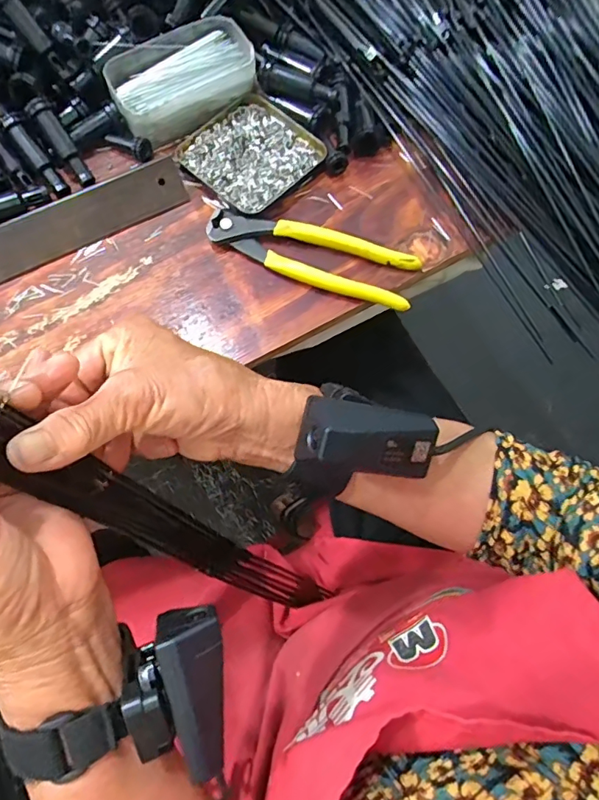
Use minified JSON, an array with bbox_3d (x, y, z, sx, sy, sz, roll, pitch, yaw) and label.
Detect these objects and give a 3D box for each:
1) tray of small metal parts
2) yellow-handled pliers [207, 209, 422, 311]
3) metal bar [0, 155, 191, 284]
[{"bbox_3d":[-0.041,-0.207,0.412,0.096,0.009,0.092,-41,79,-12],"label":"tray of small metal parts"},{"bbox_3d":[0.008,-0.112,0.386,0.164,0.015,0.042,17,74,4],"label":"yellow-handled pliers"},{"bbox_3d":[-0.174,-0.139,0.386,0.175,0.036,0.008,-27,33,-7],"label":"metal bar"}]

